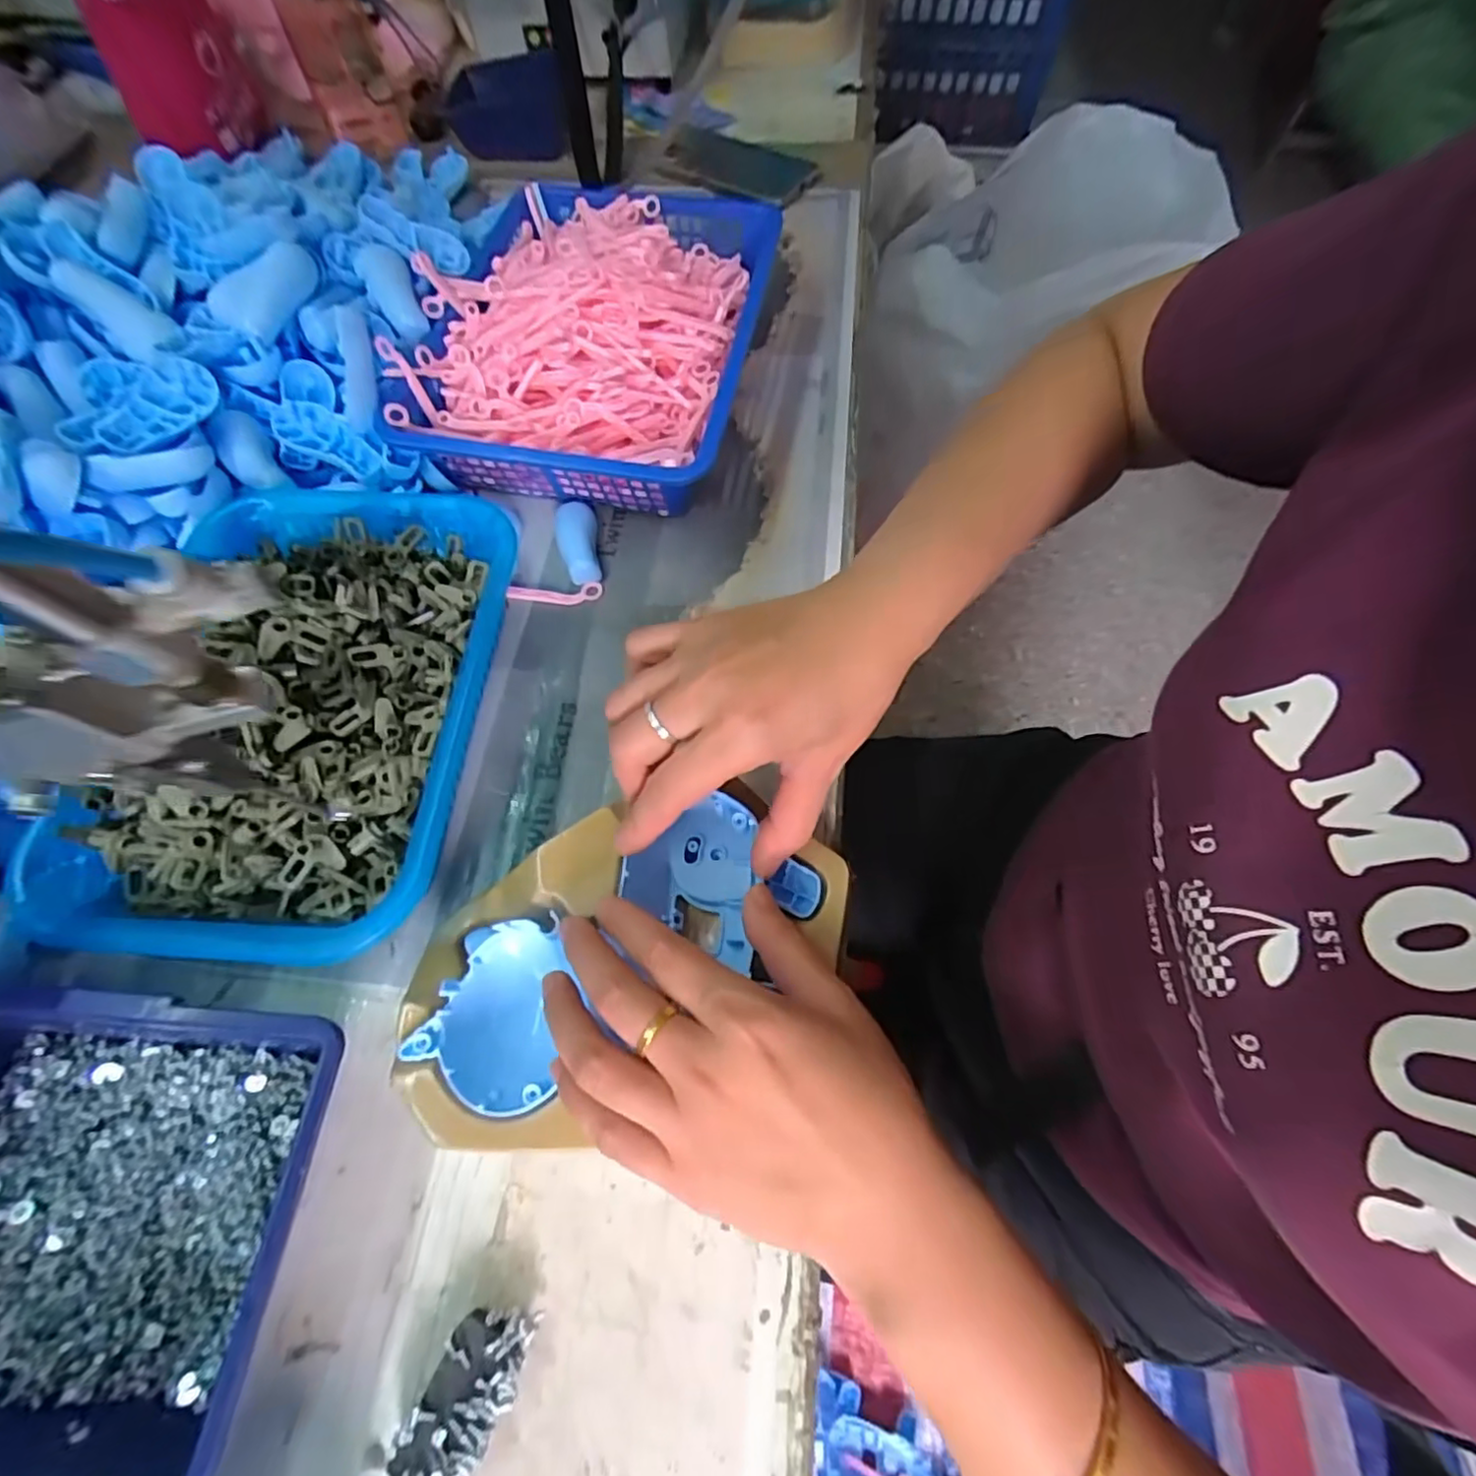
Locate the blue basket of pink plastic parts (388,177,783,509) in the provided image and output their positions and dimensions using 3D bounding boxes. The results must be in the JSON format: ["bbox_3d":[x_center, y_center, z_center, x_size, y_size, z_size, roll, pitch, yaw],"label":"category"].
[{"bbox_3d":[-0.103,-0.285,0.459,0.223,0.072,0.291,10,65,5],"label":"blue basket of pink plastic parts"}]

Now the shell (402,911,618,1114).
[{"bbox_3d":[-0.098,0.113,0.269,0.060,0.018,0.070,14,65,7],"label":"shell"}]

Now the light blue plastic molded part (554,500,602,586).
[{"bbox_3d":[-0.105,-0.128,0.422,0.026,0.013,0.062,-10,65,-5],"label":"light blue plastic molded part"}]

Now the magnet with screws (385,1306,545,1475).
[{"bbox_3d":[-0.102,0.249,0.243,0.030,0.018,0.058,25,67,12],"label":"magnet with screws"}]

